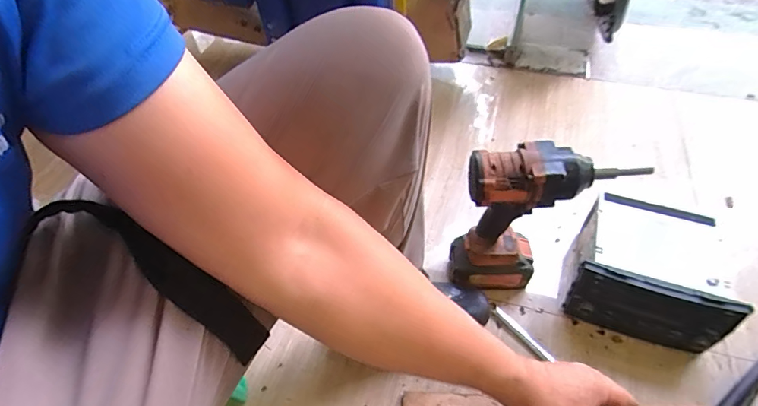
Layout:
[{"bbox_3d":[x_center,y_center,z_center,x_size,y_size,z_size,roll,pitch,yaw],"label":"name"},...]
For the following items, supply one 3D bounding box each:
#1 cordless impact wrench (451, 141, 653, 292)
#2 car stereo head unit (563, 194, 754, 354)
[{"bbox_3d":[0.234,0.035,0.647,0.225,0.288,0.071,-4,52,0],"label":"cordless impact wrench"},{"bbox_3d":[0.424,0.107,0.684,0.211,0.121,0.191,14,54,14],"label":"car stereo head unit"}]

